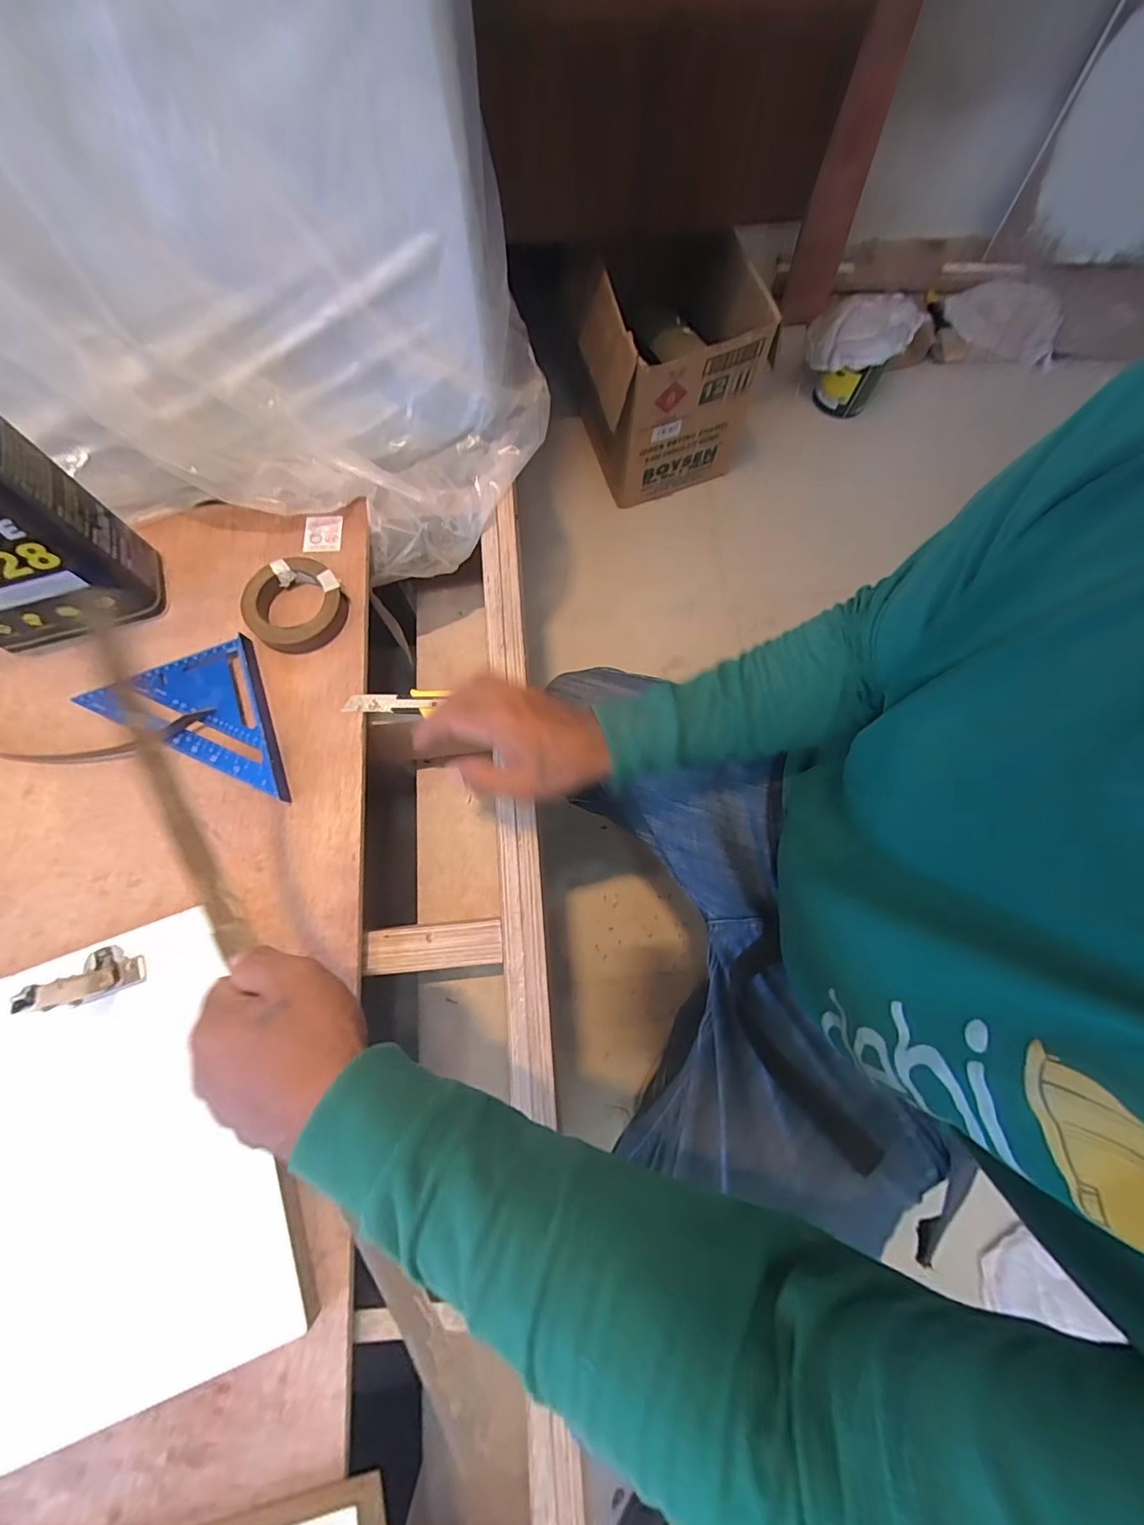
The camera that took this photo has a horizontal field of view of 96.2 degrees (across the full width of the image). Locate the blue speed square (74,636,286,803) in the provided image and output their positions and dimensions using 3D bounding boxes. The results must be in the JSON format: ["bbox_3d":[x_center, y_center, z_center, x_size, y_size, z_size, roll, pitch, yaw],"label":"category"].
[{"bbox_3d":[-0.354,-0.065,0.511,0.226,0.015,0.123,24,76,5],"label":"blue speed square"}]

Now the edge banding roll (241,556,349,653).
[{"bbox_3d":[-0.286,-0.162,0.531,0.098,0.026,0.091,0,75,-1],"label":"edge banding roll"}]

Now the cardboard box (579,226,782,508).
[{"bbox_3d":[0.137,-0.635,0.864,0.248,0.265,0.231,-23,77,-7],"label":"cardboard box"}]

